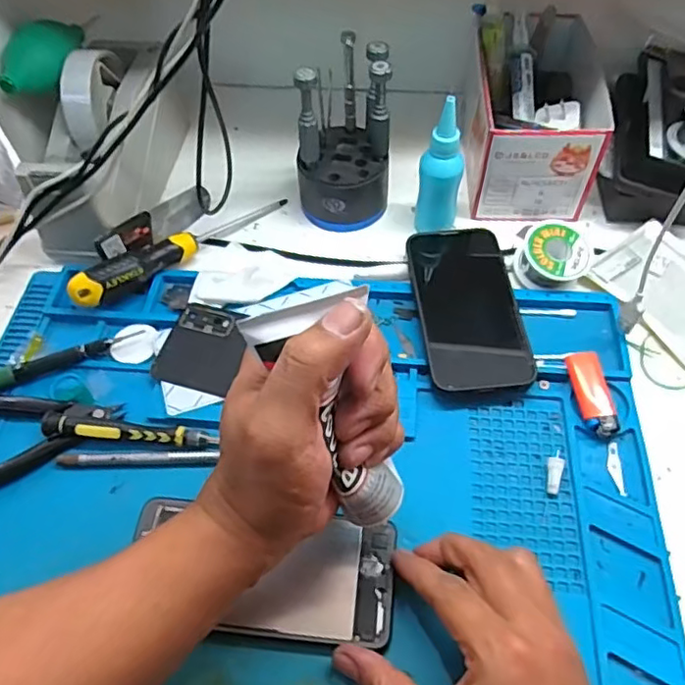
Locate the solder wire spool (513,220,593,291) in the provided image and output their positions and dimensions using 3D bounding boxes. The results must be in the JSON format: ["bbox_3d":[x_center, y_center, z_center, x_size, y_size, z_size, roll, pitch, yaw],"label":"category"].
[{"bbox_3d":[0.165,-0.065,0.471,0.052,0.038,0.046,27,72,8],"label":"solder wire spool"}]

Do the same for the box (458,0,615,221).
[{"bbox_3d":[0.167,-0.205,0.521,0.105,0.093,0.173,1,57,4],"label":"box"}]

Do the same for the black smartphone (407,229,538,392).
[{"bbox_3d":[0.094,-0.030,0.448,0.072,0.006,0.144,-6,57,0],"label":"black smartphone"}]

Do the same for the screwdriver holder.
[{"bbox_3d":[-0.001,-0.167,0.489,0.077,0.132,0.084,-3,57,1],"label":"screwdriver holder"}]

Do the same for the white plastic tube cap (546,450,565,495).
[{"bbox_3d":[0.133,0.082,0.374,0.011,0.009,0.028,8,58,8],"label":"white plastic tube cap"}]

